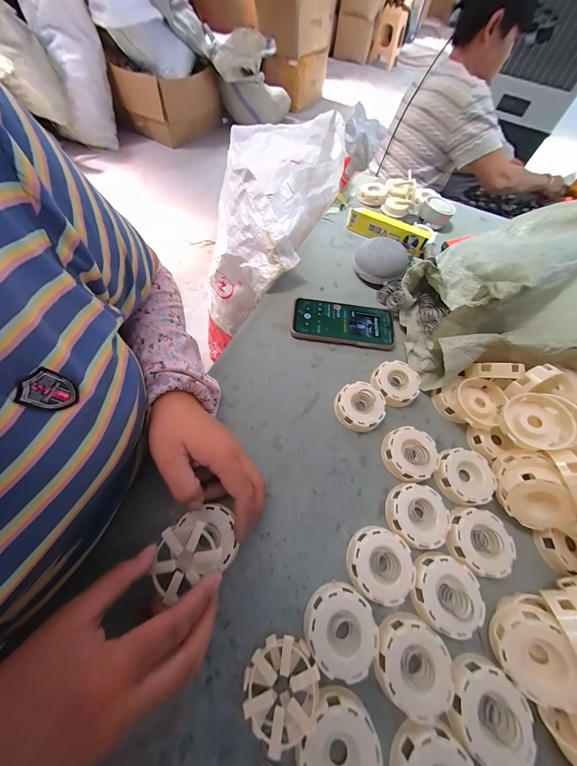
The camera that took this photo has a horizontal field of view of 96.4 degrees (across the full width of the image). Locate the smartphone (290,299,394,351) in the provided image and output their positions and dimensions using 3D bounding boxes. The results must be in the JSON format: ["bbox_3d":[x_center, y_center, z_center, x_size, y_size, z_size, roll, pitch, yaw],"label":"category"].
[{"bbox_3d":[0.089,-0.098,0.420,0.163,0.014,0.076,7,62,0],"label":"smartphone"}]

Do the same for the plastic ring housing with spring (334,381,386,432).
[{"bbox_3d":[0.097,0.030,0.351,0.063,0.025,0.063,2,62,-3],"label":"plastic ring housing with spring"}]

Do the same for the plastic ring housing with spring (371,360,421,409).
[{"bbox_3d":[0.155,0.000,0.372,0.063,0.025,0.063,2,62,-3],"label":"plastic ring housing with spring"}]

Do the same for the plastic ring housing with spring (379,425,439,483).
[{"bbox_3d":[0.154,0.086,0.324,0.065,0.029,0.062,2,62,-3],"label":"plastic ring housing with spring"}]

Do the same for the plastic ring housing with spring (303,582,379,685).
[{"bbox_3d":[0.049,0.231,0.243,0.064,0.018,0.064,2,62,-3],"label":"plastic ring housing with spring"}]

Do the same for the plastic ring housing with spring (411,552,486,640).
[{"bbox_3d":[0.161,0.211,0.257,0.066,0.024,0.063,19,63,6],"label":"plastic ring housing with spring"}]

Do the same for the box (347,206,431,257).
[{"bbox_3d":[0.198,-0.309,0.520,0.159,0.040,0.030,27,64,10],"label":"box"}]

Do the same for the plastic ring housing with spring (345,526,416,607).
[{"bbox_3d":[0.095,0.187,0.268,0.066,0.025,0.062,16,62,4],"label":"plastic ring housing with spring"}]

